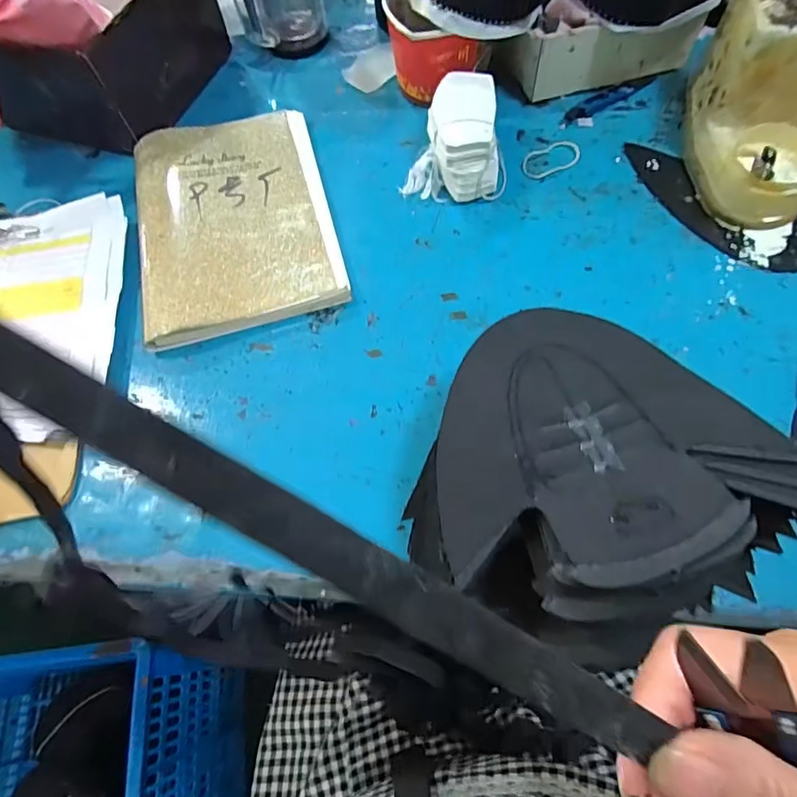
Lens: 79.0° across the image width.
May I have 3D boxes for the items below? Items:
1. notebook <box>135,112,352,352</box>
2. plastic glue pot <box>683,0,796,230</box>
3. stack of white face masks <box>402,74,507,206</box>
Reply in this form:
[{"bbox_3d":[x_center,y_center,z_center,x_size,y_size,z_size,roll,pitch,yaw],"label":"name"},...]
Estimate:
[{"bbox_3d":[-0.155,-0.172,0.459,0.177,0.018,0.245,-14,66,-3],"label":"notebook"},{"bbox_3d":[0.321,-0.253,0.409,0.103,0.113,0.187,8,67,7],"label":"plastic glue pot"},{"bbox_3d":[0.059,-0.245,0.457,0.093,0.057,0.107,10,67,8],"label":"stack of white face masks"}]

